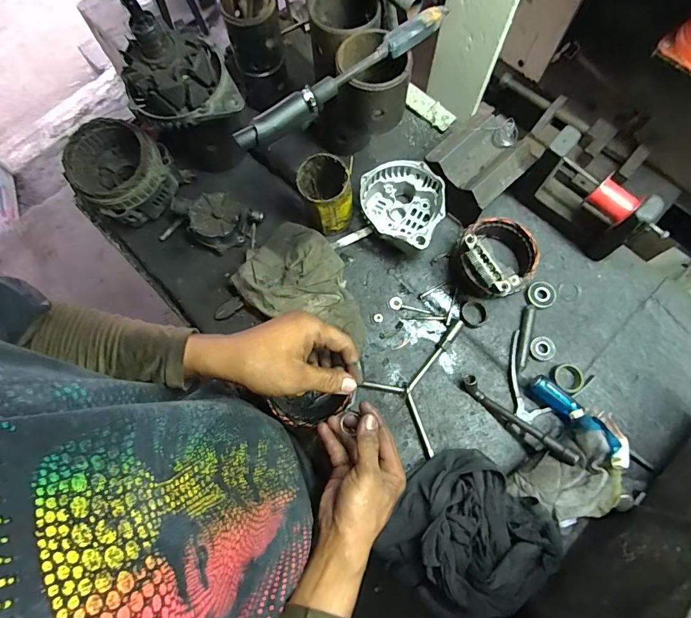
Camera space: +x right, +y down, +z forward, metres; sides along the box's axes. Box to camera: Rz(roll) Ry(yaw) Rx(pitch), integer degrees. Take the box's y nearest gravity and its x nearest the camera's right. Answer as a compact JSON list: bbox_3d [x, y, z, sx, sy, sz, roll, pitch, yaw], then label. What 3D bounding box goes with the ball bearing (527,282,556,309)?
[{"bbox_3d":[0.296,-0.021,0.600,0.042,0.010,0.041,0,73,1],"label":"ball bearing"}]

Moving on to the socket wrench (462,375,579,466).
[{"bbox_3d":[0.224,0.143,0.524,0.015,0.035,0.161,-46,55,-11],"label":"socket wrench"}]

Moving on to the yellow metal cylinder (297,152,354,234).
[{"bbox_3d":[-0.029,-0.169,0.612,0.076,0.128,0.079,-13,73,-3],"label":"yellow metal cylinder"}]

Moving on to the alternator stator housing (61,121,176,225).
[{"bbox_3d":[-0.351,-0.212,0.625,0.127,0.103,0.127,0,73,1],"label":"alternator stator housing"}]

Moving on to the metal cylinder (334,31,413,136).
[{"bbox_3d":[0.033,-0.276,0.489,0.085,0.077,0.093,-4,73,0],"label":"metal cylinder"}]

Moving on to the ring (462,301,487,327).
[{"bbox_3d":[0.192,0.007,0.593,0.037,0.013,0.039,0,73,1],"label":"ring"}]

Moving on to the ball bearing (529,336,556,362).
[{"bbox_3d":[0.287,0.058,0.578,0.037,0.009,0.035,0,73,1],"label":"ball bearing"}]

